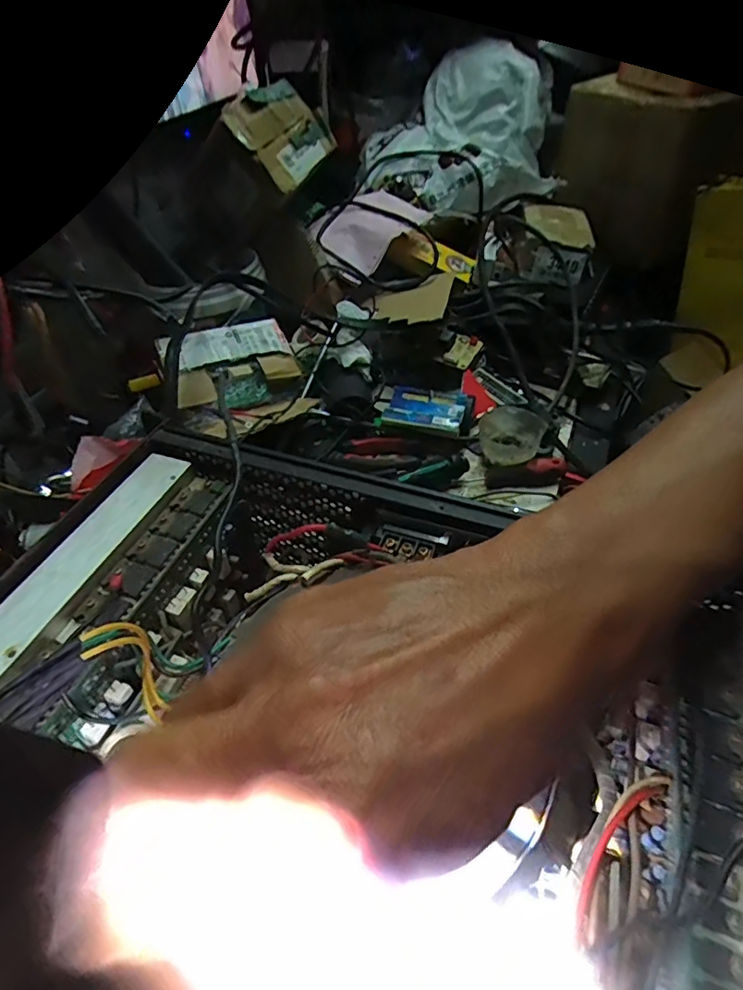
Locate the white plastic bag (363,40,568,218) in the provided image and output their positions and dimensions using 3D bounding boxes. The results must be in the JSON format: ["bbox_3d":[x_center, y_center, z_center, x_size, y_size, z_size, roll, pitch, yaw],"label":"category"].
[{"bbox_3d":[0.129,-0.502,0.733,0.250,0.145,0.233,18,48,19],"label":"white plastic bag"}]

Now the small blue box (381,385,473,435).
[{"bbox_3d":[0.057,-0.086,0.560,0.084,0.025,0.059,11,46,13],"label":"small blue box"}]

